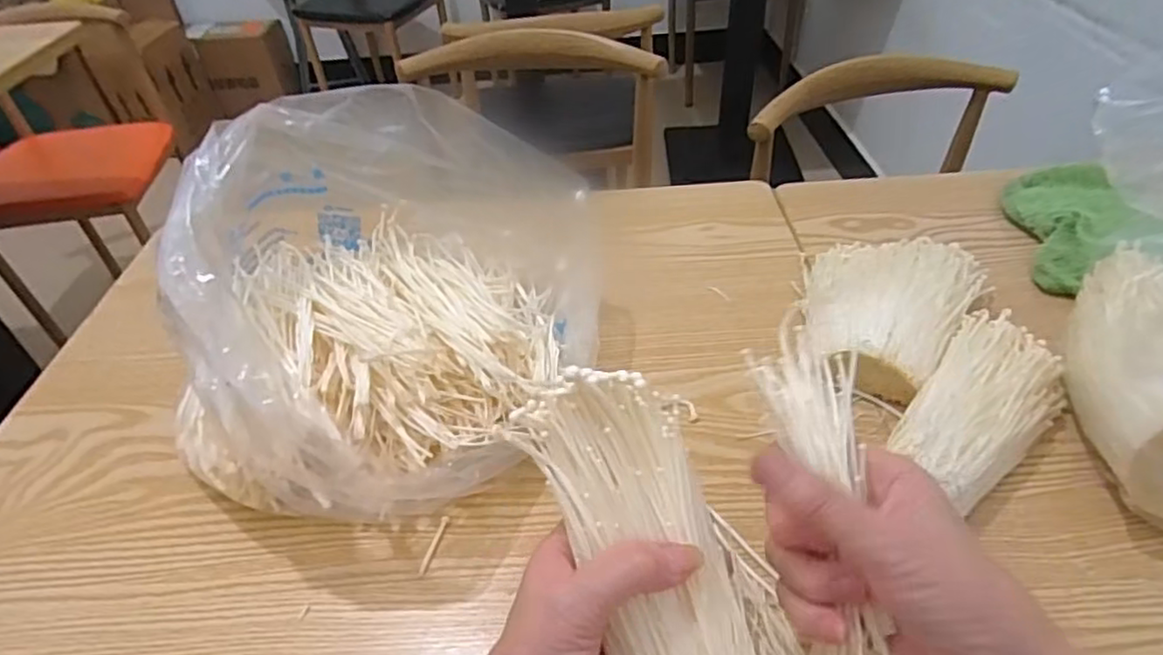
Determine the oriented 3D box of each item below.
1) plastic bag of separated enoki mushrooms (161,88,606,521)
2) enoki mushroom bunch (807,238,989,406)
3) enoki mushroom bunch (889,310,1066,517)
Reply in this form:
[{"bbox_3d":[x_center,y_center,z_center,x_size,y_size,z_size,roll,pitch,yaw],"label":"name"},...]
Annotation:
[{"bbox_3d":[-0.103,-0.026,0.417,0.239,0.173,0.223,-11,43,-7],"label":"plastic bag of separated enoki mushrooms"},{"bbox_3d":[0.215,-0.014,0.474,0.113,0.049,0.147,14,45,19],"label":"enoki mushroom bunch"},{"bbox_3d":[0.238,0.049,0.396,0.066,0.049,0.151,27,51,30],"label":"enoki mushroom bunch"}]

